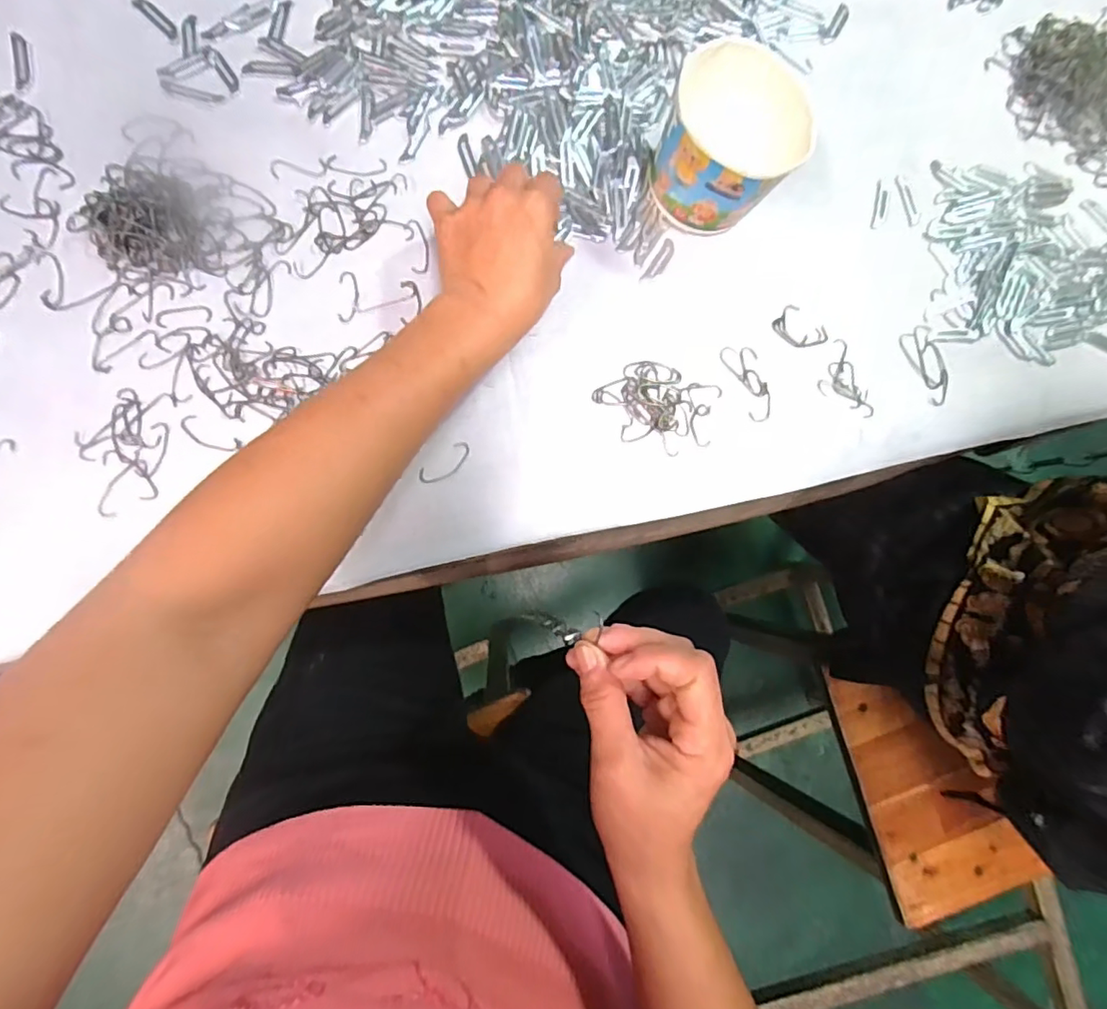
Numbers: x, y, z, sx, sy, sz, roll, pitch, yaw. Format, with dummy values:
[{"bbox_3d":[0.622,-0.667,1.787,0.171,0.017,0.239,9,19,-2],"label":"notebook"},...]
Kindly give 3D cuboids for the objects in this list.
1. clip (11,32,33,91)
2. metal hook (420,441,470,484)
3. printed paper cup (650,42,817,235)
[{"bbox_3d":[-0.354,-0.294,0.379,0.009,0.005,0.039,-6,85,-7],"label":"clip"},{"bbox_3d":[-0.071,-0.026,0.377,0.038,0.004,0.016,-39,89,-9],"label":"metal hook"},{"bbox_3d":[0.116,-0.242,0.387,0.087,0.080,0.084,1,84,-7],"label":"printed paper cup"}]

